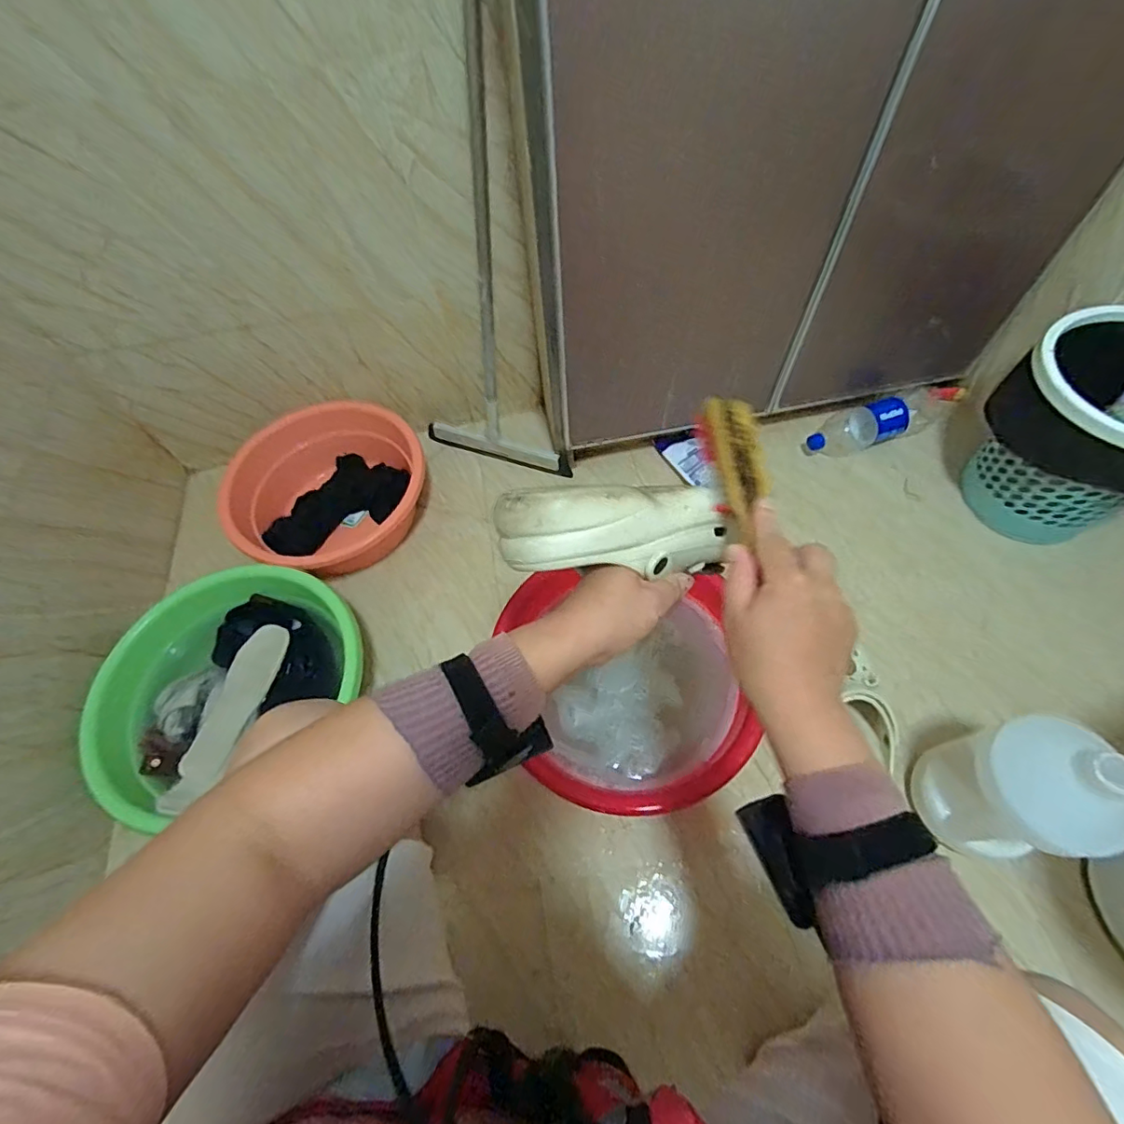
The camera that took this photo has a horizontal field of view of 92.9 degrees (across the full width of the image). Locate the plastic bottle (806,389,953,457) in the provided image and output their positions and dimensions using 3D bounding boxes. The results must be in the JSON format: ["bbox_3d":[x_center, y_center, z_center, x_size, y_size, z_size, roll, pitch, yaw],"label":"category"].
[{"bbox_3d":[0.589,-0.263,0.986,0.281,0.069,0.076,-18,62,-5],"label":"plastic bottle"}]

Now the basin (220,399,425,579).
[{"bbox_3d":[-0.418,-0.126,0.966,0.333,0.159,0.311,-1,61,2],"label":"basin"}]

